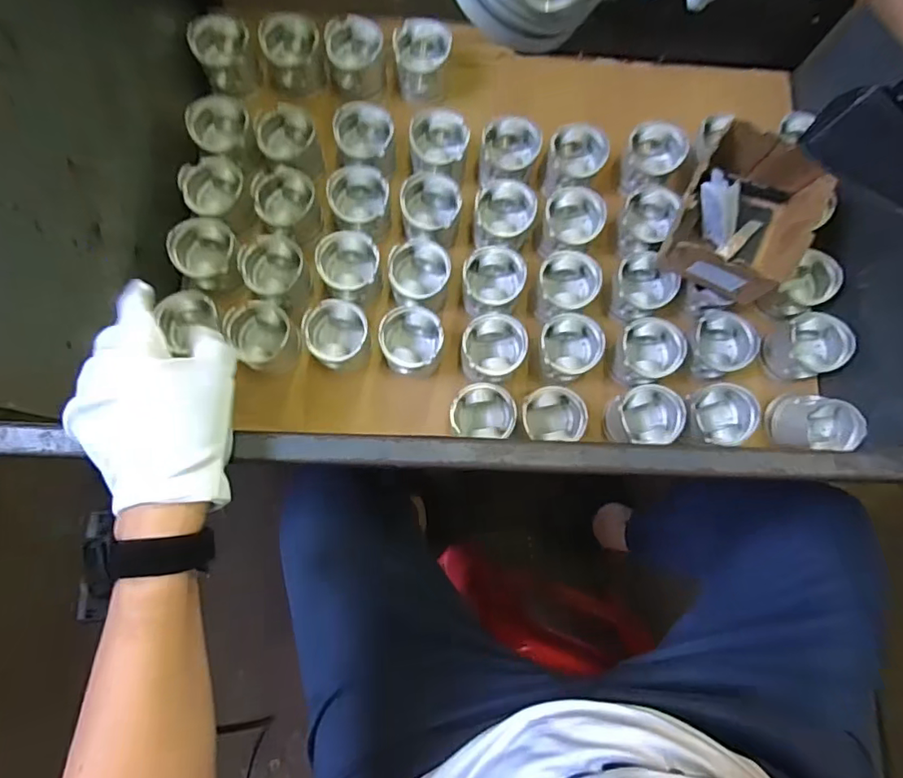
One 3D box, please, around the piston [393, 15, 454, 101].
[{"bbox_3d":[-0.050,-0.550,0.875,0.091,0.098,0.094,-6,81,-4],"label":"piston"}]

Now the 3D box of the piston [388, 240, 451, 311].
[{"bbox_3d":[-0.049,-0.175,0.820,0.089,0.083,0.094,0,81,-3],"label":"piston"}]

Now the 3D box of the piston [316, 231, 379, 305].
[{"bbox_3d":[-0.156,-0.184,0.817,0.093,0.074,0.100,0,81,-3],"label":"piston"}]

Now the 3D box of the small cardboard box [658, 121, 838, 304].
[{"bbox_3d":[0.410,-0.229,0.764,0.181,0.108,0.189,29,81,2],"label":"small cardboard box"}]

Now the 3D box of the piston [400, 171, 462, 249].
[{"bbox_3d":[-0.033,-0.287,0.841,0.089,0.086,0.094,0,81,-3],"label":"piston"}]

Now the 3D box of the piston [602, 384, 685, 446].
[{"bbox_3d":[0.287,0.040,0.792,0.094,0.075,0.090,-7,81,-4],"label":"piston"}]

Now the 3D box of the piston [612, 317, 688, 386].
[{"bbox_3d":[0.296,-0.057,0.807,0.096,0.066,0.090,0,81,-3],"label":"piston"}]

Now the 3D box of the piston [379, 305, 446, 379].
[{"bbox_3d":[-0.060,-0.070,0.801,0.092,0.078,0.096,0,81,-3],"label":"piston"}]

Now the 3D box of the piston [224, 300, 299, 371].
[{"bbox_3d":[-0.279,-0.078,0.783,0.087,0.057,0.093,0,81,-3],"label":"piston"}]

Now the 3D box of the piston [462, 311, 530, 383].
[{"bbox_3d":[0.060,-0.058,0.800,0.089,0.087,0.095,0,81,-3],"label":"piston"}]

